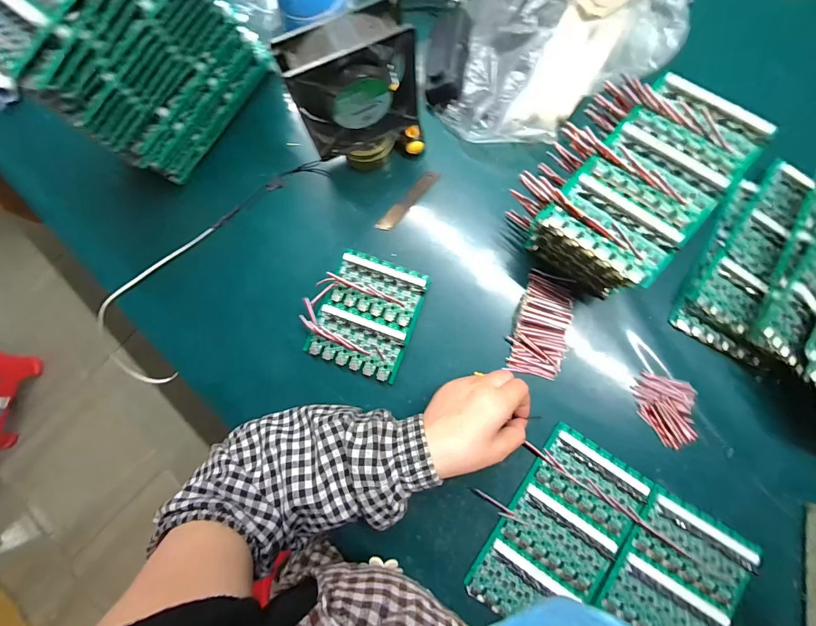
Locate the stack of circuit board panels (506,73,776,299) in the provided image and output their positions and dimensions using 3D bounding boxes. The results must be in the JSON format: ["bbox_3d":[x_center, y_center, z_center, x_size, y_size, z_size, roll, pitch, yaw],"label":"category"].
[{"bbox_3d":[0.203,-0.126,0.356,0.146,0.090,0.180,40,86,8],"label":"stack of circuit board panels"}]

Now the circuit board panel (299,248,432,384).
[{"bbox_3d":[-0.048,-0.001,0.396,0.112,0.016,0.126,20,83,7],"label":"circuit board panel"}]

